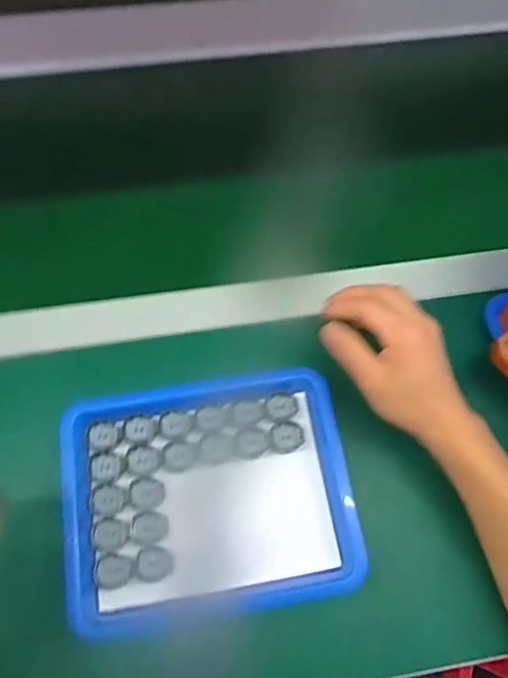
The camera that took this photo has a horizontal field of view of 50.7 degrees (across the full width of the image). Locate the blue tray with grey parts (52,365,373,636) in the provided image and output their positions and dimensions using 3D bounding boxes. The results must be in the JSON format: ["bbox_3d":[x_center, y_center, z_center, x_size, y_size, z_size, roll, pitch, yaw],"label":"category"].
[{"bbox_3d":[-0.036,0.119,0.421,0.214,0.024,0.173,-9,69,-6],"label":"blue tray with grey parts"}]

